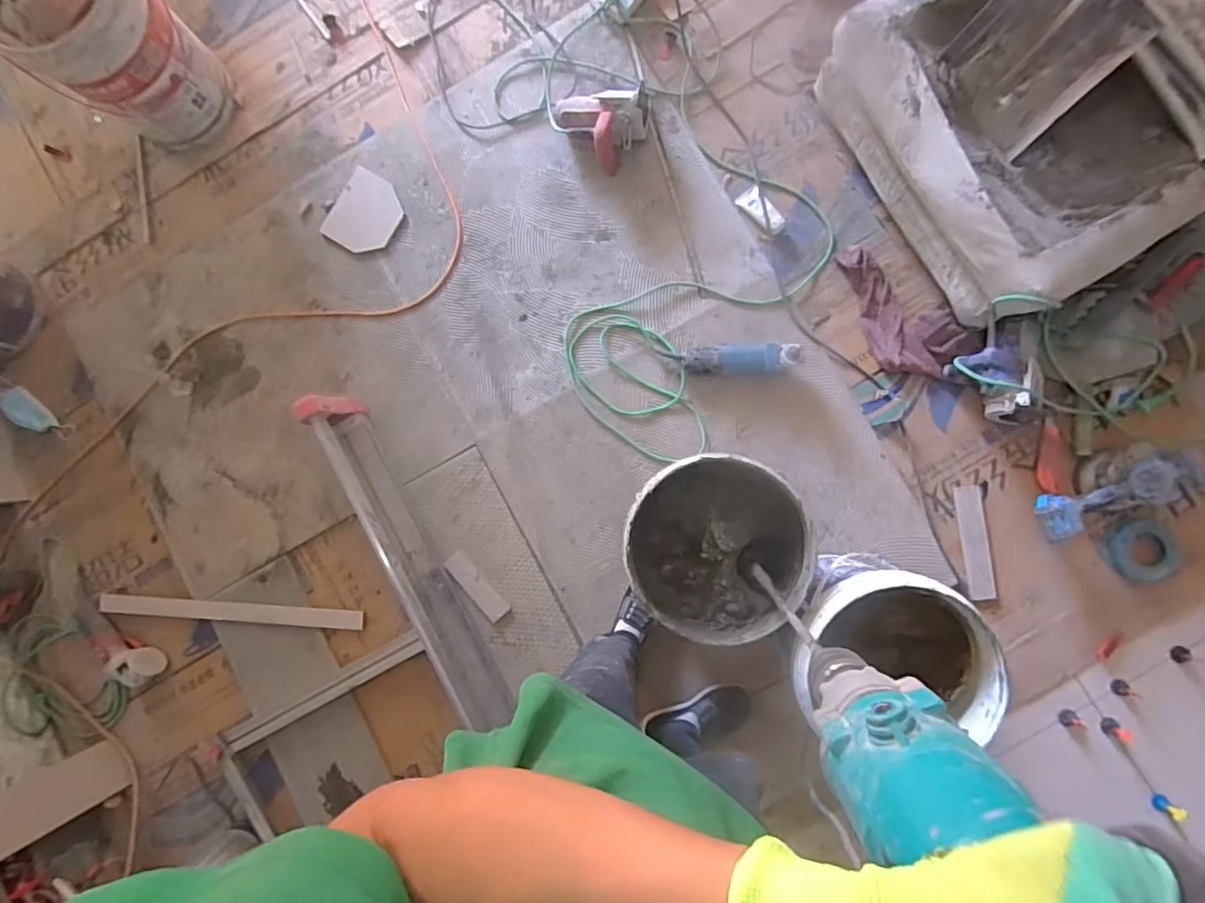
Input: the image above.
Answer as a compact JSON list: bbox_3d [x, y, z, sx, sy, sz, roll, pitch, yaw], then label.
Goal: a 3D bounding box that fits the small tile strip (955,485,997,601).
[{"bbox_3d":[0.801,0.196,1.225,0.058,0.009,0.241,-6,86,5],"label":"small tile strip"}]

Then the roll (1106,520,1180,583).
[{"bbox_3d":[1.103,0.202,1.163,0.128,0.023,0.123,0,87,5],"label":"roll"}]

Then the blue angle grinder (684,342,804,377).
[{"bbox_3d":[0.300,-0.198,1.237,0.242,0.074,0.065,1,87,5],"label":"blue angle grinder"}]

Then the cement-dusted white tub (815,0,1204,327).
[{"bbox_3d":[0.764,-0.608,1.058,0.398,0.286,0.623,-30,85,3],"label":"cement-dusted white tub"}]

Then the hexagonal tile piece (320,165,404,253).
[{"bbox_3d":[-0.556,-0.556,1.342,0.142,0.015,0.179,32,95,-7],"label":"hexagonal tile piece"}]

